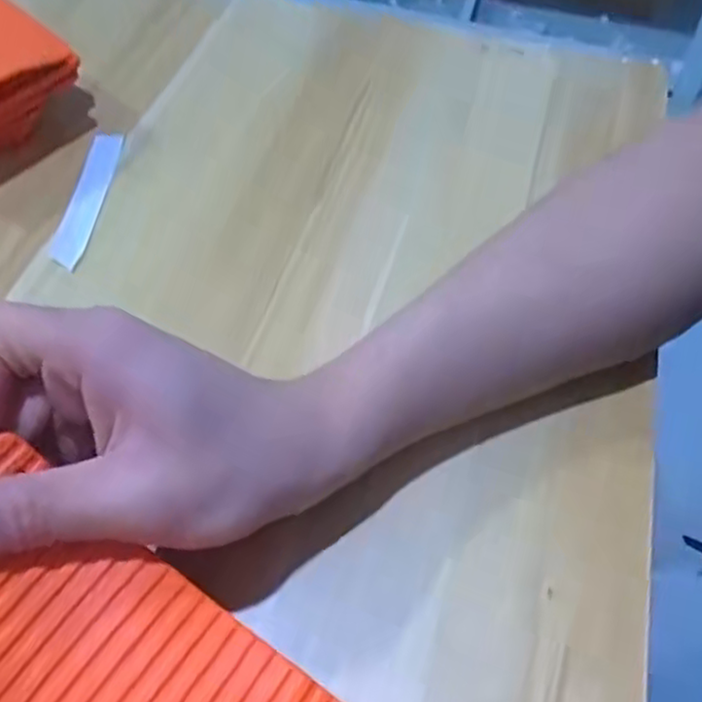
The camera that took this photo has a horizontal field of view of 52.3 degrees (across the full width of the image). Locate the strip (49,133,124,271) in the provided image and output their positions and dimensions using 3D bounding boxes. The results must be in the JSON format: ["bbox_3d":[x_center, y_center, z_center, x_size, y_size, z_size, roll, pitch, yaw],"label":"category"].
[{"bbox_3d":[-0.141,-0.086,0.387,0.020,0.006,0.102,3,53,-1],"label":"strip"}]

